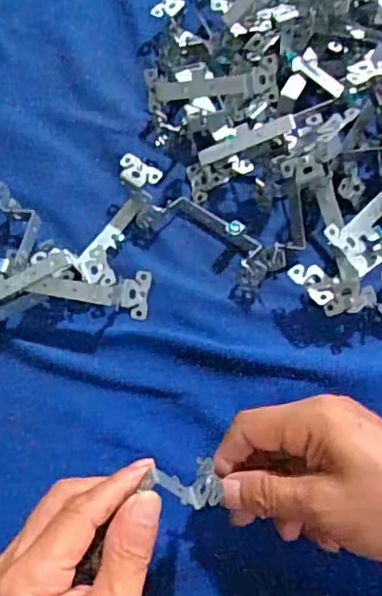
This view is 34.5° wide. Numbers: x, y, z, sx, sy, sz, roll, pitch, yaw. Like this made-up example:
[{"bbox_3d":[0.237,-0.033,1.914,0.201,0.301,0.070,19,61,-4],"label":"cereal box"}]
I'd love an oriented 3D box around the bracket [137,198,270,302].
[{"bbox_3d":[0.012,-0.044,0.433,0.103,0.019,0.039,36,71,19],"label":"bracket"}]

